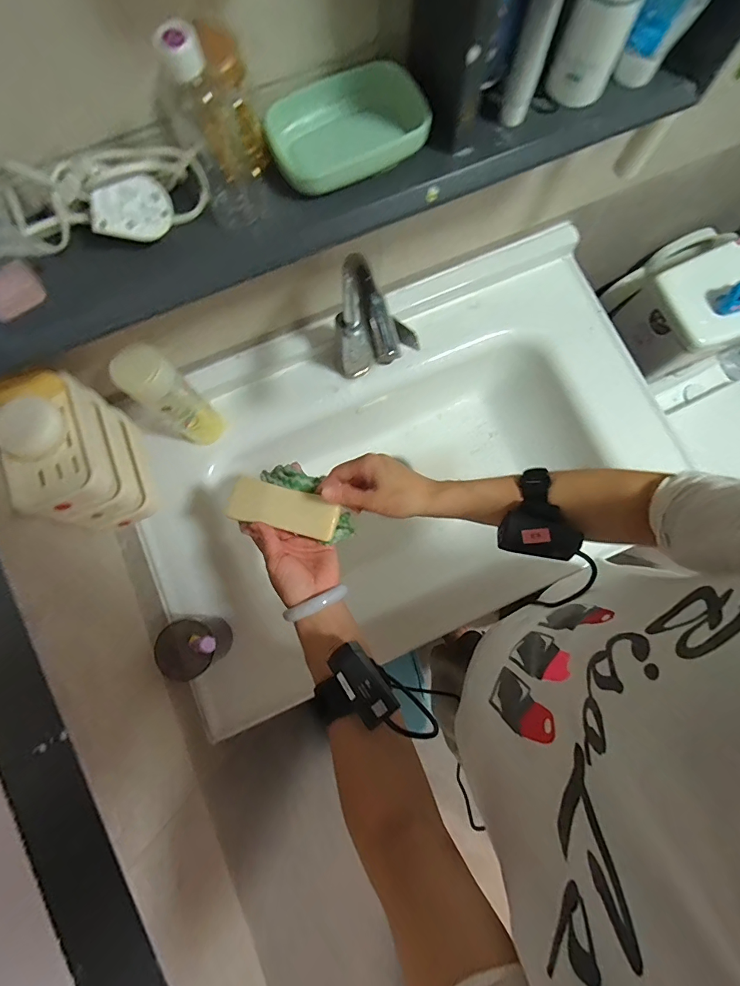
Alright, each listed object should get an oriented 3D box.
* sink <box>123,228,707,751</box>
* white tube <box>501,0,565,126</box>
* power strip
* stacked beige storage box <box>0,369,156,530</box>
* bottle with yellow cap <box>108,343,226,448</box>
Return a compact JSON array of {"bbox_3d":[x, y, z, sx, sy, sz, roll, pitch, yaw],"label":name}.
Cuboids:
[{"bbox_3d":[0.053,-0.026,0.751,0.780,0.264,0.480,-24,81,-5],"label":"sink"},{"bbox_3d":[0.120,-0.328,0.313,0.023,0.108,0.026,13,80,2],"label":"white tube"},{"bbox_3d":[-0.201,-0.225,0.331,0.153,0.039,0.068,-18,80,-4],"label":"power strip"},{"bbox_3d":[-0.328,-0.040,0.487,0.090,0.128,0.151,-15,80,-3],"label":"stacked beige storage box"},{"bbox_3d":[-0.251,-0.120,0.568,0.061,0.203,0.049,-44,83,-7],"label":"bottle with yellow cap"}]

